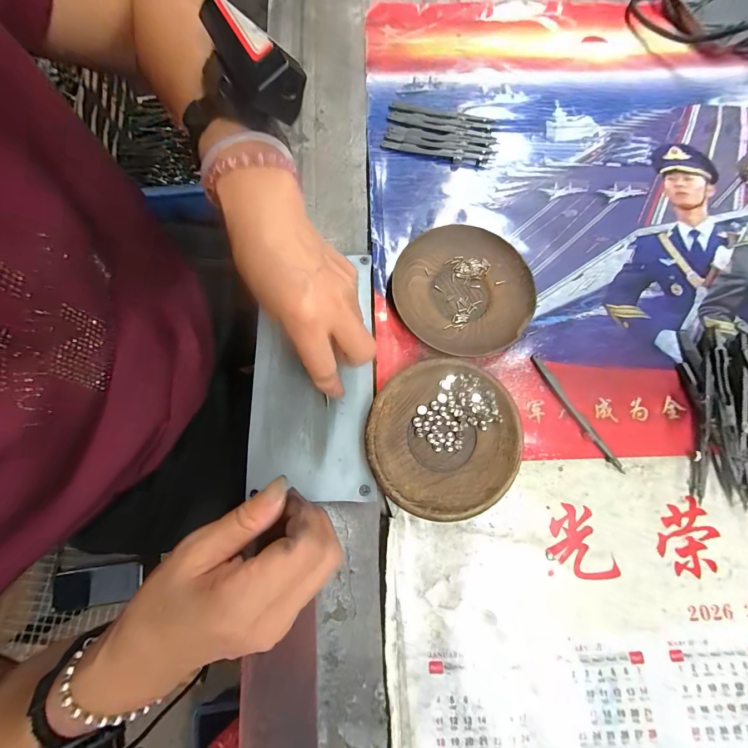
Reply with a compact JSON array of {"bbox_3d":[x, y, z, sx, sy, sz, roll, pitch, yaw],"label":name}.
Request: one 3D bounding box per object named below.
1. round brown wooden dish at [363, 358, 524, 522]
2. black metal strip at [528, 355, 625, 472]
[{"bbox_3d":[0.051,0.046,0.249,0.107,0.019,0.111,0,76,0],"label":"round brown wooden dish"},{"bbox_3d":[0.159,0.029,0.263,0.006,0.004,0.106,-30,78,-7],"label":"black metal strip"}]

